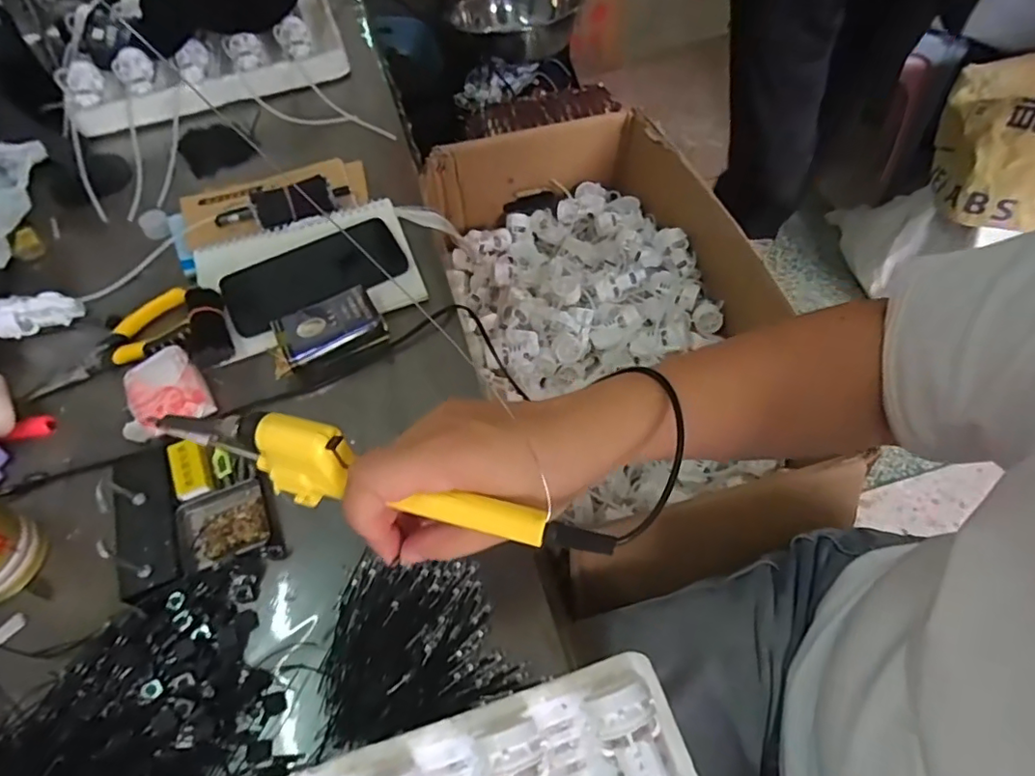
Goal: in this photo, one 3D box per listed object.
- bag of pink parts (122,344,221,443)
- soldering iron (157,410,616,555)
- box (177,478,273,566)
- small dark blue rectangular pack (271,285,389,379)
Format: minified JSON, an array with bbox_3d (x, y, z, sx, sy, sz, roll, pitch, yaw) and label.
[{"bbox_3d":[-0.303,0.005,0.481,0.067,0.017,0.072,-30,61,-15],"label":"bag of pink parts"},{"bbox_3d":[-0.070,0.044,0.272,0.230,0.034,0.028,16,60,6],"label":"soldering iron"},{"bbox_3d":[-0.217,0.101,0.422,0.061,0.012,0.052,-22,59,-11],"label":"box"},{"bbox_3d":[-0.169,-0.051,0.498,0.094,0.023,0.057,-26,60,-13],"label":"small dark blue rectangular pack"}]

